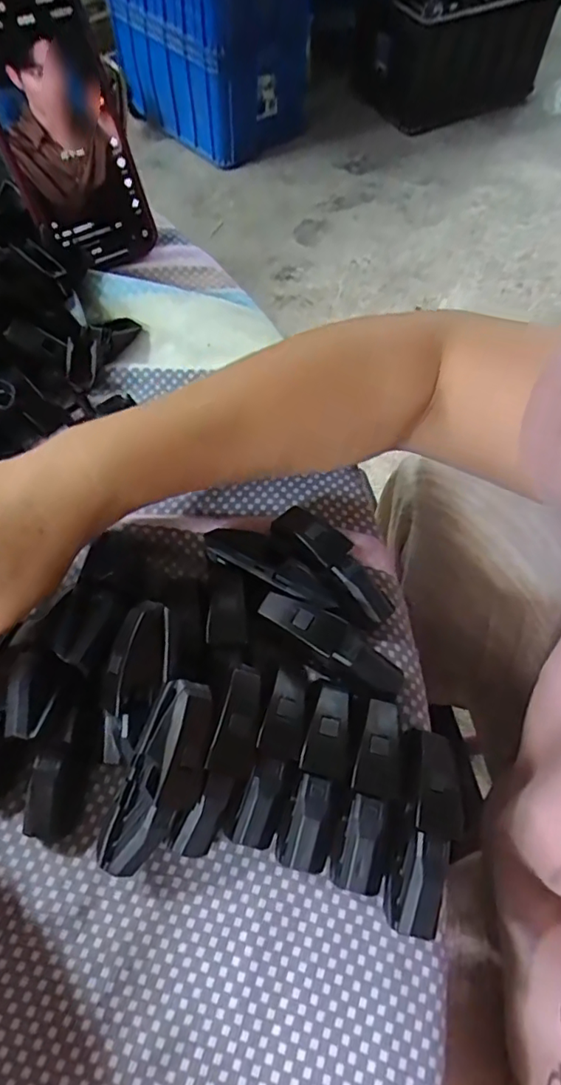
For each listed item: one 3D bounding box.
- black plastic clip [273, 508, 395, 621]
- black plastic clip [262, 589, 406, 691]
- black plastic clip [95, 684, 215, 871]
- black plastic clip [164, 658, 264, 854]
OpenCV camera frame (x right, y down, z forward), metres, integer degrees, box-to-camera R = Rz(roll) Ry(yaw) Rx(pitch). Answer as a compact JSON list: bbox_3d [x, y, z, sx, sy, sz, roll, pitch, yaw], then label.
[{"bbox_3d":[0.024,0.009,0.270,0.074,0.024,0.018,41,68,19],"label":"black plastic clip"},{"bbox_3d":[0.022,0.046,0.249,0.069,0.025,0.016,26,64,12],"label":"black plastic clip"},{"bbox_3d":[-0.045,0.089,0.205,0.028,0.015,0.071,24,84,11],"label":"black plastic clip"},{"bbox_3d":[-0.022,0.085,0.214,0.019,0.018,0.071,18,76,9],"label":"black plastic clip"}]

